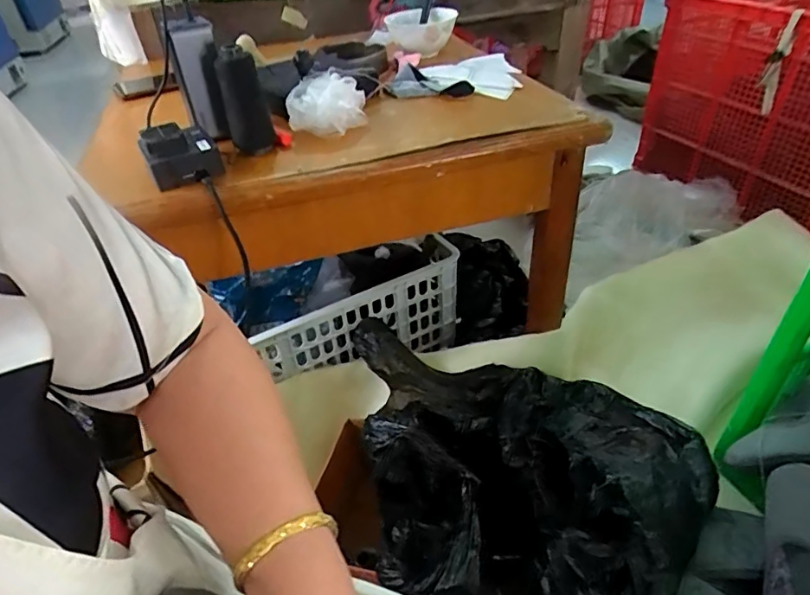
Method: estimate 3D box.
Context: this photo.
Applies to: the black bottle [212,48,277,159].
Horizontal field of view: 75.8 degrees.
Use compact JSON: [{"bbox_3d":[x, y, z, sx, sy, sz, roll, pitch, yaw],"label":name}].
[{"bbox_3d":[-0.178,-0.216,0.576,0.048,0.103,0.034,-12,40,-9],"label":"black bottle"}]

